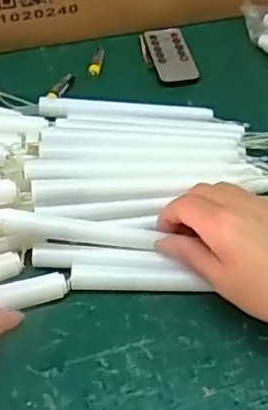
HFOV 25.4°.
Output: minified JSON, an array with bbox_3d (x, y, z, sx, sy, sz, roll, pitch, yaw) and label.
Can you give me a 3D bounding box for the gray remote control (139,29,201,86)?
[{"bbox_3d":[0.033,-0.146,0.576,0.044,0.006,0.079,-9,50,-10],"label":"gray remote control"}]

